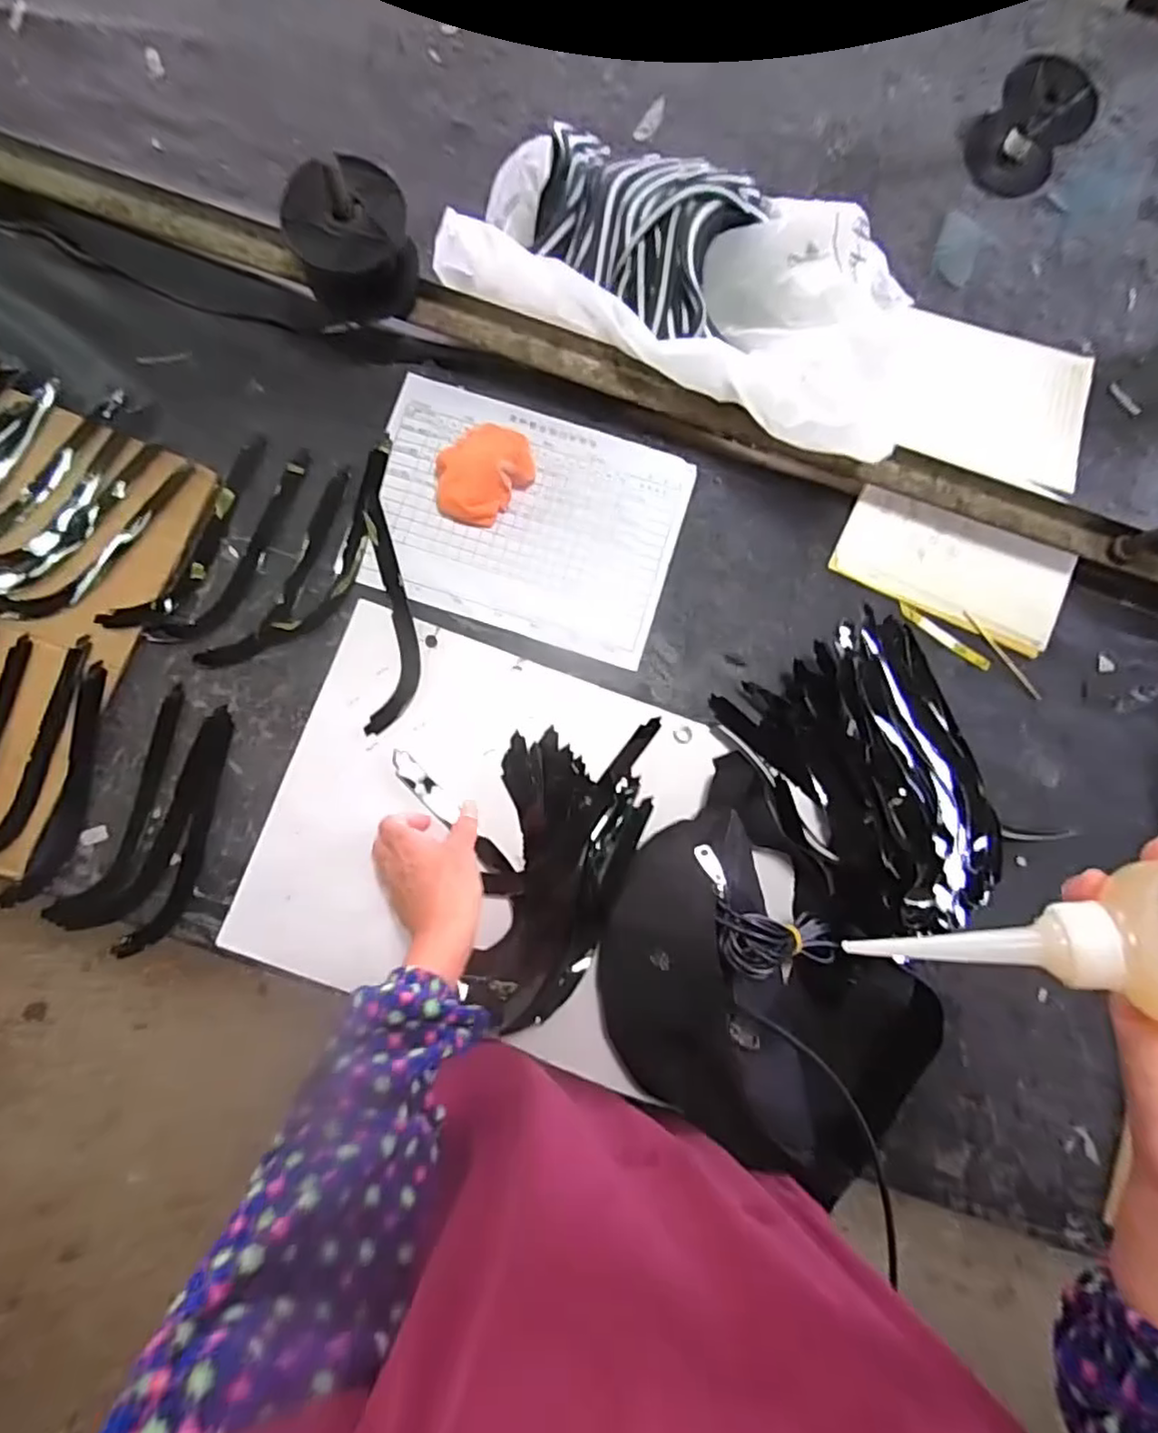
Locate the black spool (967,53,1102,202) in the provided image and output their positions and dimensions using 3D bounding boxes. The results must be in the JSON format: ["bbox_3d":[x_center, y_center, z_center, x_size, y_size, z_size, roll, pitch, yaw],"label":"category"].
[{"bbox_3d":[0.458,-0.602,0.660,0.096,0.059,0.116,38,82,2],"label":"black spool"}]

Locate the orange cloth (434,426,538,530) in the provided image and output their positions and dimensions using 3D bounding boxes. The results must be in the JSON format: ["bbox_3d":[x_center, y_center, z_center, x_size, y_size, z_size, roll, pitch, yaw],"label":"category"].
[{"bbox_3d":[-0.087,-0.222,0.585,0.070,0.054,0.096,39,83,2],"label":"orange cloth"}]

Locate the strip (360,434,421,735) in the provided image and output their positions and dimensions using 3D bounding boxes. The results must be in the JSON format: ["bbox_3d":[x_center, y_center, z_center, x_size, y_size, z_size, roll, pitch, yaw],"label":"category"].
[{"bbox_3d":[-0.170,-0.123,0.587,0.046,0.007,0.272,-3,82,-4],"label":"strip"}]

